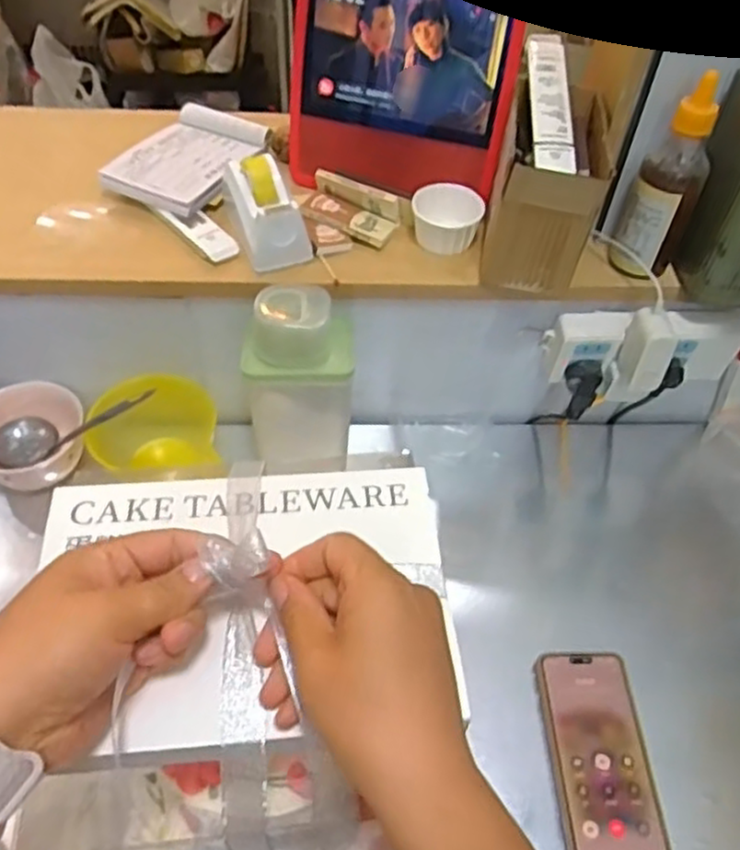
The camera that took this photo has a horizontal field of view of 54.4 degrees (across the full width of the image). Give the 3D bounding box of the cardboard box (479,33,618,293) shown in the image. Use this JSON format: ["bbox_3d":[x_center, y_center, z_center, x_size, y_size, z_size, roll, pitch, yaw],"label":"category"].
[{"bbox_3d":[0.161,-0.228,0.651,0.088,0.141,0.164,11,52,6],"label":"cardboard box"}]

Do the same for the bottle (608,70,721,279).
[{"bbox_3d":[0.260,-0.207,0.624,0.054,0.159,0.053,-24,56,-20],"label":"bottle"}]

